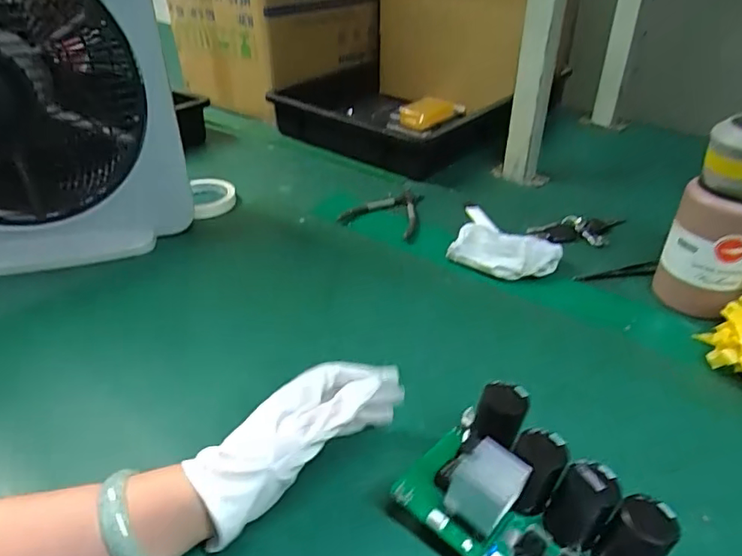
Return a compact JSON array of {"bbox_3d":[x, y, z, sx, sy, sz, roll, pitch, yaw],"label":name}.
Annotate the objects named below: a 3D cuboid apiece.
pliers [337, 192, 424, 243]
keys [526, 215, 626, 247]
[{"bbox_3d":[0.030,-0.098,0.788,0.106,0.010,0.139,14,37,20],"label":"pliers"},{"bbox_3d":[0.291,-0.067,0.741,0.143,0.021,0.052,-6,35,-8],"label":"keys"}]

